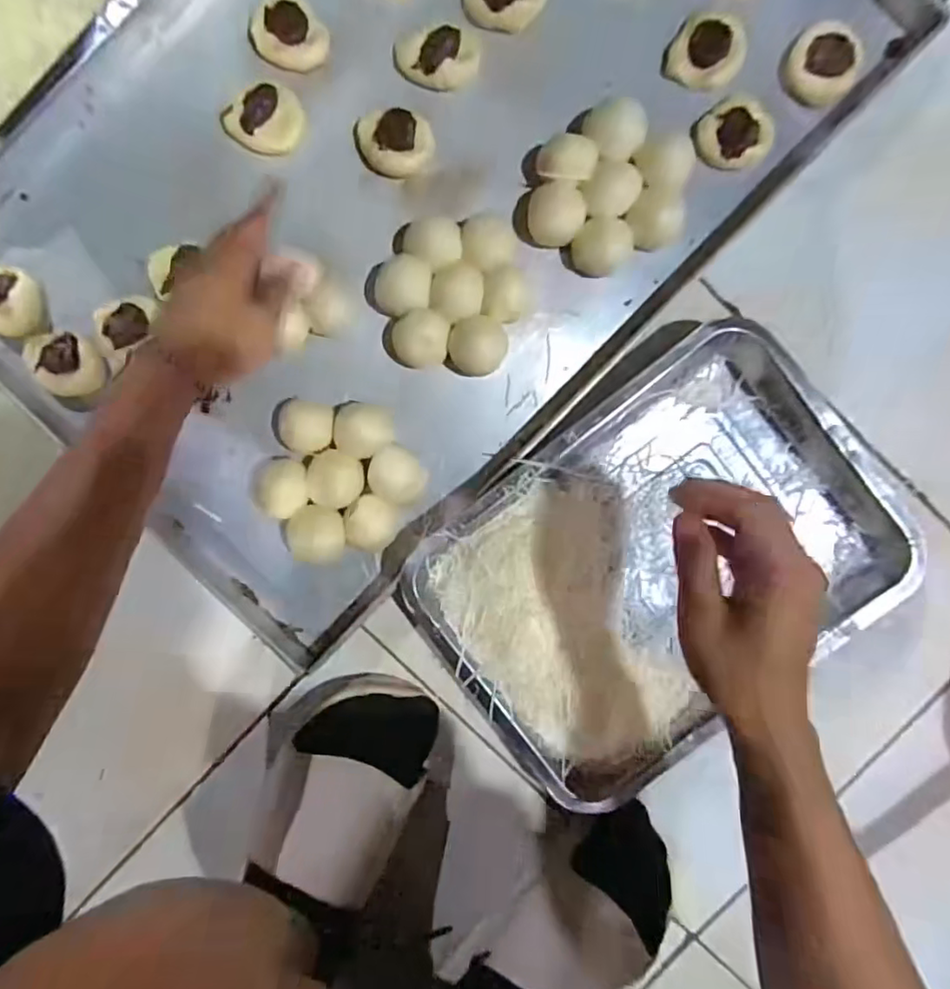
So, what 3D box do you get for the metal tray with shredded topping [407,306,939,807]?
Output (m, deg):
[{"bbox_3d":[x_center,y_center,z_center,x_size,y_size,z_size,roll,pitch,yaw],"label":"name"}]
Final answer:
[{"bbox_3d":[0.139,0.055,0.466,0.352,0.044,0.251,-35,93,1],"label":"metal tray with shredded topping"}]

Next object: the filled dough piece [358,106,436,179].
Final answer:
[{"bbox_3d":[-0.062,-0.275,0.461,0.058,0.016,0.046,0,93,-1],"label":"filled dough piece"}]

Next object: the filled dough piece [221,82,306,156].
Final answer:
[{"bbox_3d":[-0.164,-0.296,0.460,0.052,0.023,0.055,0,93,-1],"label":"filled dough piece"}]

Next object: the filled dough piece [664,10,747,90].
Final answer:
[{"bbox_3d":[0.185,-0.355,0.456,0.054,0.022,0.058,16,93,-2],"label":"filled dough piece"}]

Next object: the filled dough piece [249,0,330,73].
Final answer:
[{"bbox_3d":[-0.144,-0.358,0.458,0.051,0.016,0.053,0,93,-1],"label":"filled dough piece"}]

